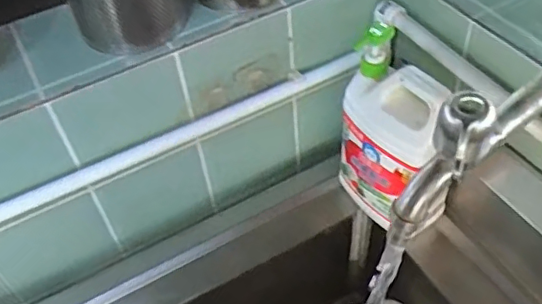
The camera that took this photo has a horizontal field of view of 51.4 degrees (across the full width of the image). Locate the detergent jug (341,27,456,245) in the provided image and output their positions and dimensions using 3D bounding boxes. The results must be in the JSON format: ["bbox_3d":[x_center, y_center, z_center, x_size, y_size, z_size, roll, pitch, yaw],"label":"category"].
[{"bbox_3d":[0.141,-0.013,0.674,0.077,0.235,0.133,-36,54,-24],"label":"detergent jug"}]

